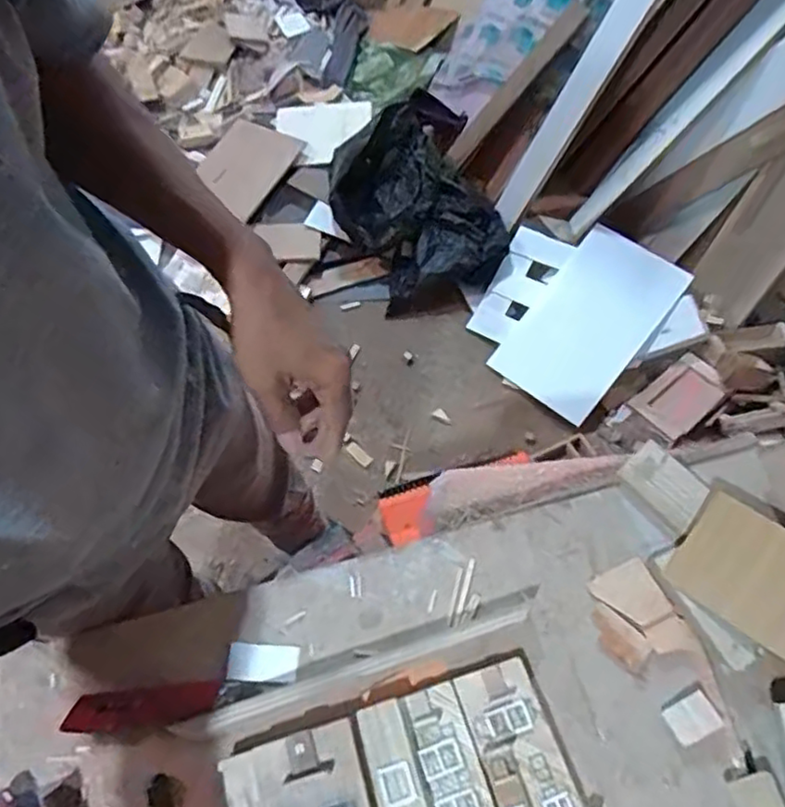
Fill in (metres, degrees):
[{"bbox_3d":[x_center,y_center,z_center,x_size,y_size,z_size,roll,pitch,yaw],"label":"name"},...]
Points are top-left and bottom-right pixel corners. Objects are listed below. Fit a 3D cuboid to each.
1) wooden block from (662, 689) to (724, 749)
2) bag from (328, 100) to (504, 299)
[{"bbox_3d":[0.262,0.276,0.573,0.041,0.012,0.034,-27,66,-11],"label":"wooden block"},{"bbox_3d":[0.052,-0.495,1.681,0.343,0.166,0.492,-30,67,-13],"label":"bag"}]

